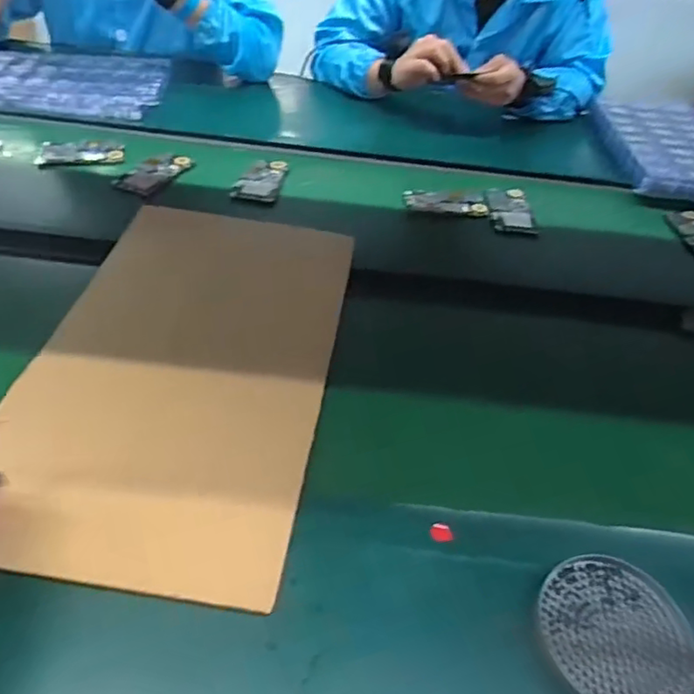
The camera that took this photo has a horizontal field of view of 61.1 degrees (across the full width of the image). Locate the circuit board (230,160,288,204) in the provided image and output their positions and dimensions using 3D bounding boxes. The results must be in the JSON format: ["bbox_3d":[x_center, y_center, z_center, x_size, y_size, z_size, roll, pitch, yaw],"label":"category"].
[{"bbox_3d":[-0.135,-0.258,0.906,0.069,0.007,0.122,7,45,-1],"label":"circuit board"}]

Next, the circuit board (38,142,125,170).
[{"bbox_3d":[-0.415,-0.304,0.925,0.124,0.006,0.064,-3,51,-9],"label":"circuit board"}]

